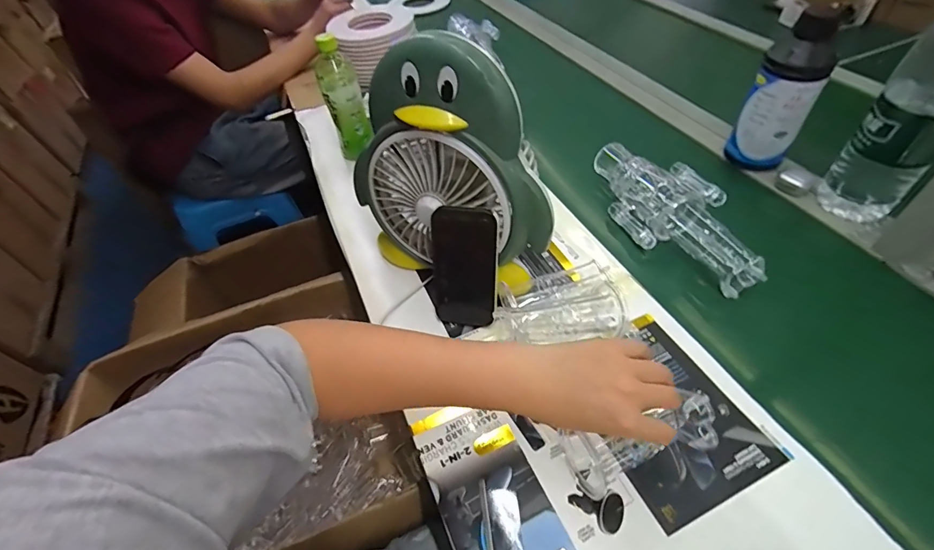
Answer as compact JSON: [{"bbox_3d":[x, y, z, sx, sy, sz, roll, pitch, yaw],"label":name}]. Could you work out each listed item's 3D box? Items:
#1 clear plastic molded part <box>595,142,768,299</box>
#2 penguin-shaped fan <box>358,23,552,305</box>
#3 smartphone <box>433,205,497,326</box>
[{"bbox_3d":[0.289,-0.098,0.612,0.114,0.054,0.290,-20,51,-11],"label":"clear plastic molded part"},{"bbox_3d":[-0.016,-0.112,0.504,0.238,0.285,0.111,21,55,22],"label":"penguin-shaped fan"},{"bbox_3d":[-0.003,-0.006,0.503,0.074,0.149,0.007,7,29,12],"label":"smartphone"}]

